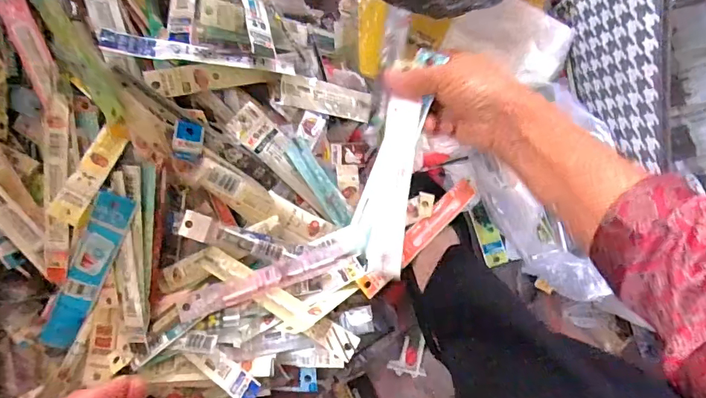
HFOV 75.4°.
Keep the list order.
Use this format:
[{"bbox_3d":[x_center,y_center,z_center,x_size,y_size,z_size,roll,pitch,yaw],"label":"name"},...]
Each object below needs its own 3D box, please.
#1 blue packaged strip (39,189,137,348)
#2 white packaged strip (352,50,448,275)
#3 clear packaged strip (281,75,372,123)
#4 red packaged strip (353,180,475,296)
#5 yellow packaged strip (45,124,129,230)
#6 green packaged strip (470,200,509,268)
[{"bbox_3d":[-0.257,0.074,0.443,0.034,0.010,0.173,26,105,-12],"label":"blue packaged strip"},{"bbox_3d":[0.032,-0.034,0.358,0.038,0.009,0.183,11,79,-2],"label":"white packaged strip"},{"bbox_3d":[-0.028,-0.108,0.491,0.099,0.013,0.032,10,92,-17],"label":"clear packaged strip"},{"bbox_3d":[0.072,0.040,0.499,0.175,0.014,0.025,-42,93,-20],"label":"red packaged strip"},{"bbox_3d":[-0.243,-0.023,0.421,0.026,0.013,0.094,20,67,-2],"label":"yellow packaged strip"},{"bbox_3d":[0.162,0.042,0.545,0.026,0.005,0.078,-19,93,-1],"label":"green packaged strip"}]

